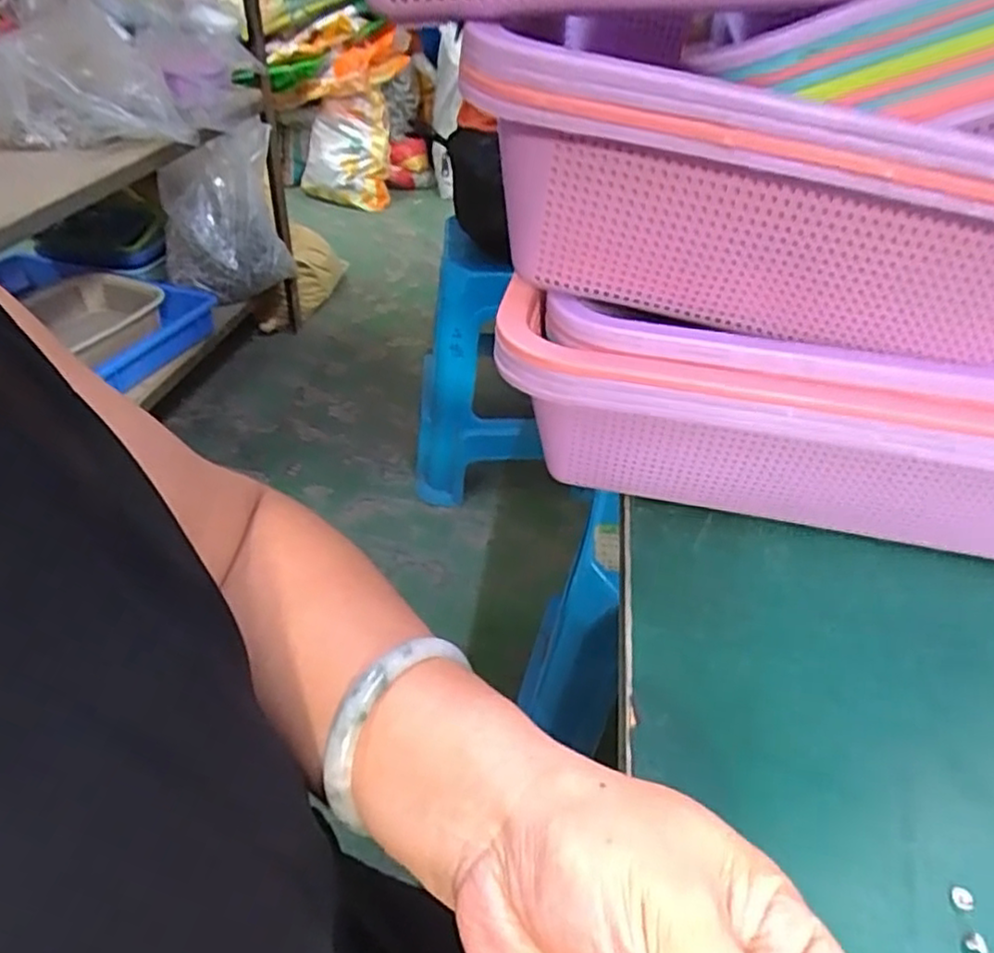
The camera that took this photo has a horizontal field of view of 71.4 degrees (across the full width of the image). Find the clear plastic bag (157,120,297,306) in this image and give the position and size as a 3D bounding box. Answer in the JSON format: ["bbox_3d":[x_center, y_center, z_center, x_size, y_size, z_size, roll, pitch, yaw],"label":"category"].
[{"bbox_3d":[-0.581,-0.548,1.462,0.259,0.309,0.128,-14,43,-19],"label":"clear plastic bag"}]

